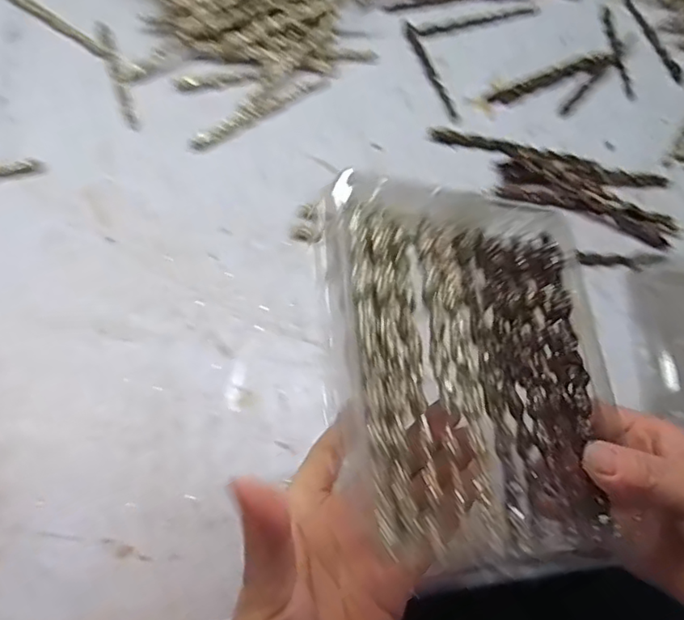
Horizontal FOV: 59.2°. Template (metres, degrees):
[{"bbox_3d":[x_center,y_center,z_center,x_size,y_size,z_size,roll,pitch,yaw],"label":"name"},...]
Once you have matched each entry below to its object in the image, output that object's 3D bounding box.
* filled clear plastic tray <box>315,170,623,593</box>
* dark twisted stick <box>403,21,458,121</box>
[{"bbox_3d":[0.063,0.022,0.282,0.146,0.015,0.184,0,71,-24],"label":"filled clear plastic tray"},{"bbox_3d":[0.089,-0.244,0.609,0.015,0.005,0.148,-11,59,-11],"label":"dark twisted stick"}]

